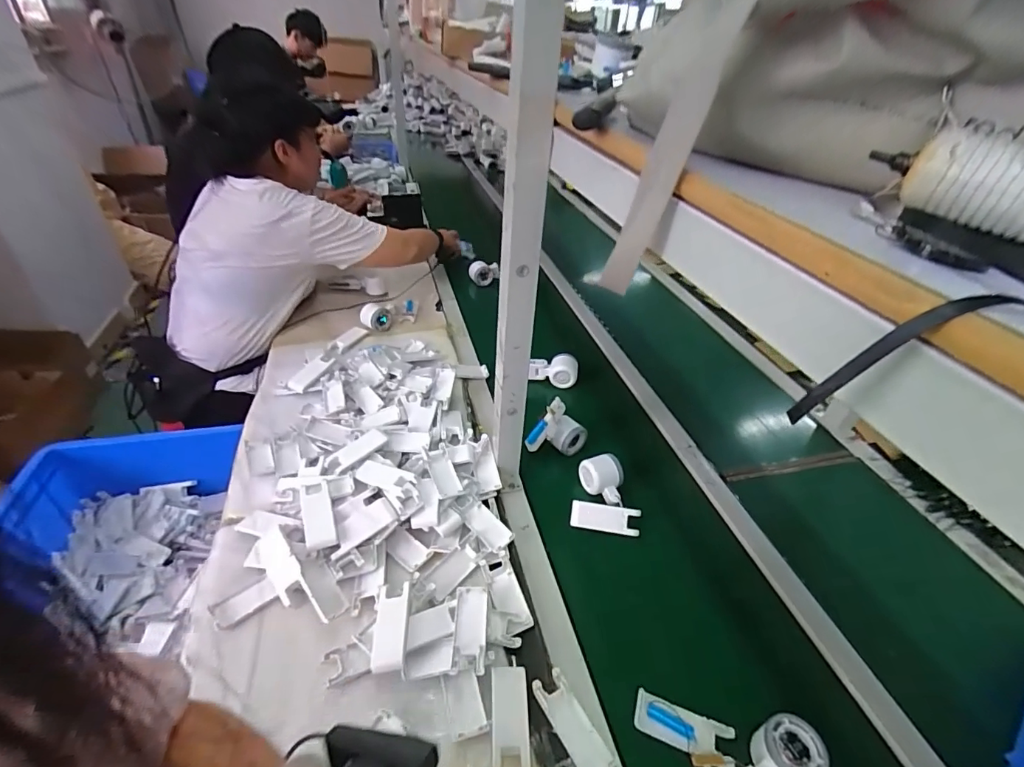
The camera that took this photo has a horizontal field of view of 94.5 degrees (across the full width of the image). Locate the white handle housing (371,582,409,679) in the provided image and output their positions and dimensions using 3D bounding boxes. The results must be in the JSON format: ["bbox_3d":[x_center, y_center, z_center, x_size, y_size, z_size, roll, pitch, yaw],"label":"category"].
[{"bbox_3d":[-0.145,0.295,0.570,0.040,0.022,0.103,-1,38,-8],"label":"white handle housing"}]

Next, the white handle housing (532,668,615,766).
[{"bbox_3d":[0.064,0.369,0.513,0.040,0.012,0.103,-18,44,-28],"label":"white handle housing"}]

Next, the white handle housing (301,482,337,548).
[{"bbox_3d":[-0.268,0.186,0.657,0.039,0.029,0.101,-13,39,-20],"label":"white handle housing"}]

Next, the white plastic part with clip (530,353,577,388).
[{"bbox_3d":[0.093,-0.031,1.005,0.095,0.051,0.050,13,38,9],"label":"white plastic part with clip"}]

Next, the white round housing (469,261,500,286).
[{"bbox_3d":[-0.079,-0.313,1.340,0.084,0.054,0.048,-1,37,-5],"label":"white round housing"}]

